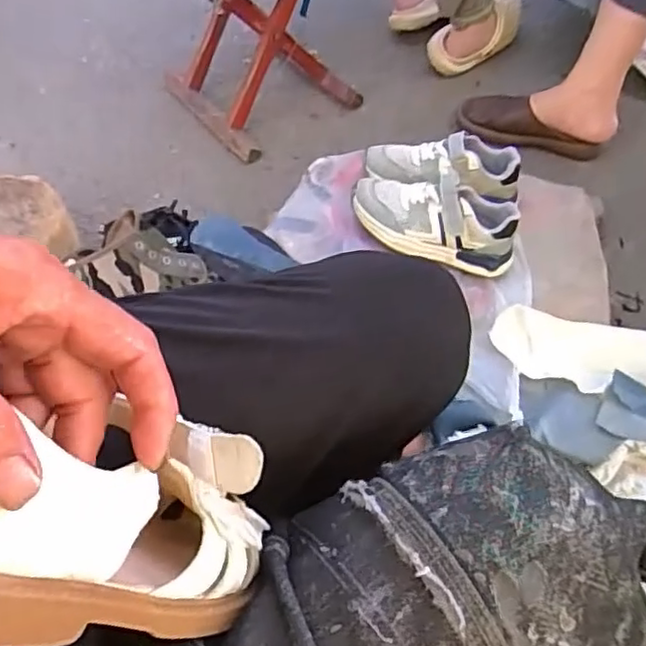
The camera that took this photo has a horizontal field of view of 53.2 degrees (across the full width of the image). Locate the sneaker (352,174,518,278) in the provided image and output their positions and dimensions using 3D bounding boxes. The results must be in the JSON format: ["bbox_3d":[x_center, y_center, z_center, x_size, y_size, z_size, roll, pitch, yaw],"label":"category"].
[{"bbox_3d":[0.149,-0.134,0.837,0.225,0.069,0.100,15,58,-8],"label":"sneaker"}]

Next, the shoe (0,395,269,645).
[{"bbox_3d":[-0.056,0.069,0.236,0.080,0.159,0.059,-39,58,17],"label":"shoe"}]

